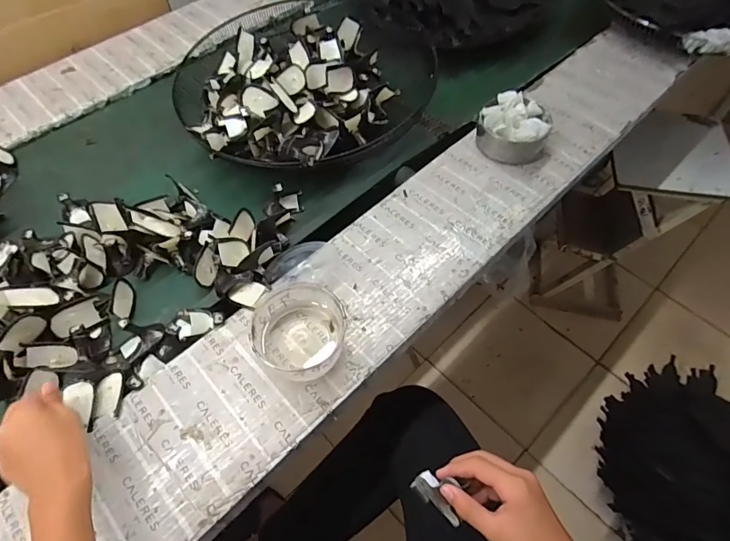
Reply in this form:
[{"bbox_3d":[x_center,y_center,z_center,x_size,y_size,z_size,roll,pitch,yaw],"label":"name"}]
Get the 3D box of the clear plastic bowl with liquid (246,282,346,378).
[{"bbox_3d":[-0.085,0.081,0.560,0.111,0.062,0.114,-1,57,1],"label":"clear plastic bowl with liquid"}]

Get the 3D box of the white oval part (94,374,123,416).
[{"bbox_3d":[-0.329,0.157,0.559,0.030,0.005,0.056,-14,57,-7],"label":"white oval part"}]

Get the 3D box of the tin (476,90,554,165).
[{"bbox_3d":[0.255,-0.245,0.750,0.120,0.075,0.111,9,57,8],"label":"tin"}]

